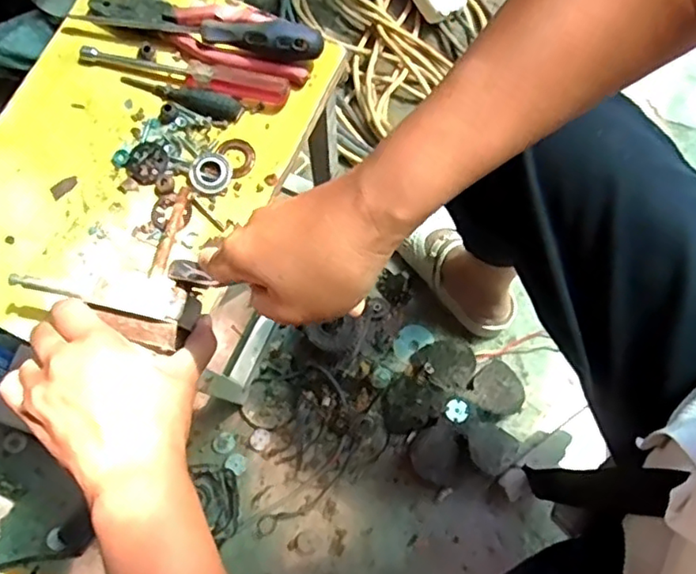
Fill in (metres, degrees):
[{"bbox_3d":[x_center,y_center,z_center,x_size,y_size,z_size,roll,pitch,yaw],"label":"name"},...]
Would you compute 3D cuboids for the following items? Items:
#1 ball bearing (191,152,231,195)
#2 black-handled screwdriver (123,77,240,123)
[{"bbox_3d":[-0.111,-0.092,0.501,0.032,0.012,0.029,-29,77,-5],"label":"ball bearing"},{"bbox_3d":[-0.140,-0.160,0.514,0.103,0.013,0.019,18,77,6],"label":"black-handled screwdriver"}]

